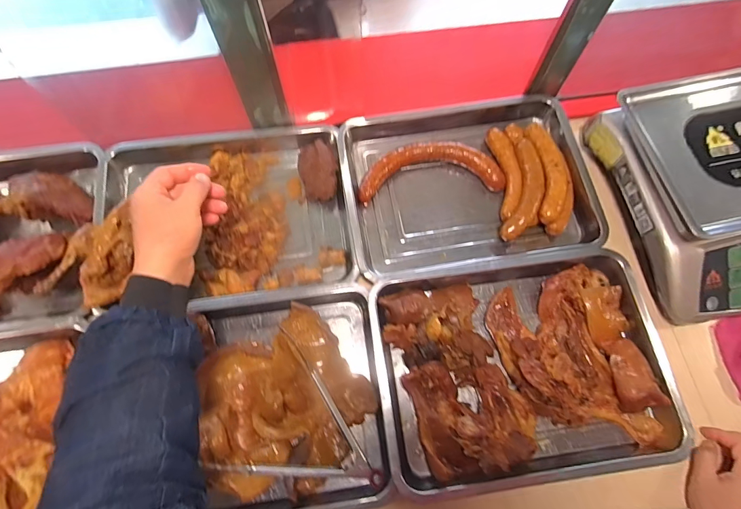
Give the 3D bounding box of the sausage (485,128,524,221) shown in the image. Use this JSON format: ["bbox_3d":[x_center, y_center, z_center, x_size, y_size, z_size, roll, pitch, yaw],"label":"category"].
[{"bbox_3d":[0.221,-0.134,0.628,0.036,0.027,0.161,-4,69,-2],"label":"sausage"}]

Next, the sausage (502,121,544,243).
[{"bbox_3d":[0.243,-0.122,0.607,0.052,0.031,0.207,9,69,3],"label":"sausage"}]

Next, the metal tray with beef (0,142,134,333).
[{"bbox_3d":[-0.587,-0.022,0.581,0.415,0.107,0.286,-9,69,-4],"label":"metal tray with beef"}]

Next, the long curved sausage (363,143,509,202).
[{"bbox_3d":[0.098,-0.138,0.633,0.230,0.033,0.083,-5,69,-3],"label":"long curved sausage"}]

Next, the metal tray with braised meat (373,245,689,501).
[{"bbox_3d":[0.204,0.143,0.521,0.381,0.066,0.285,-7,69,-4],"label":"metal tray with braised meat"}]

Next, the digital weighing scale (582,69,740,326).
[{"bbox_3d":[0.558,-0.107,0.576,0.336,0.103,0.359,-12,70,-5],"label":"digital weighing scale"}]

